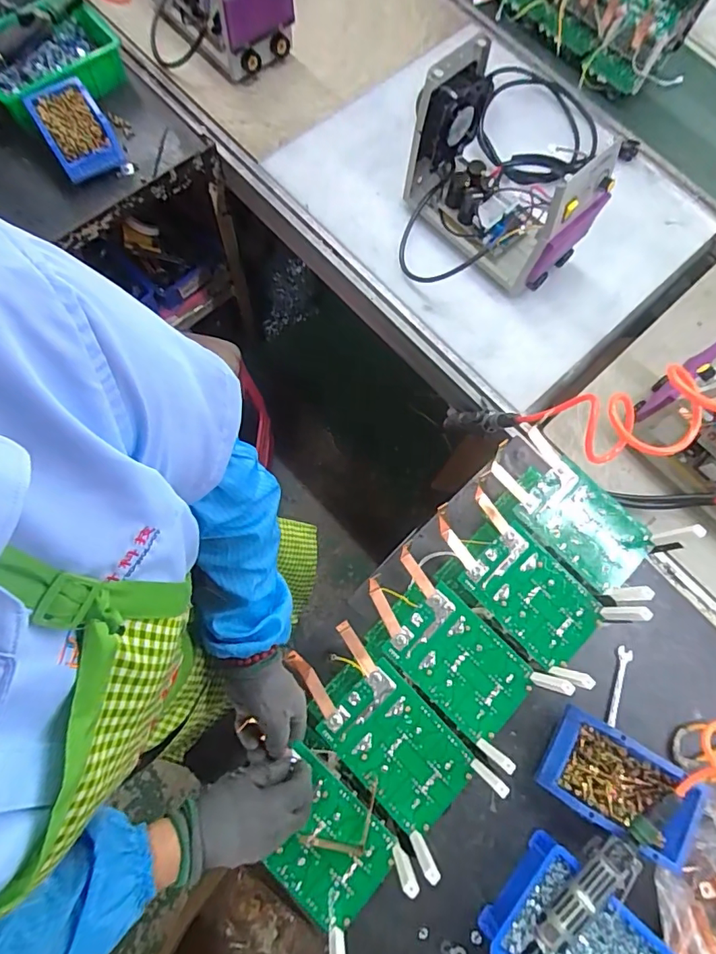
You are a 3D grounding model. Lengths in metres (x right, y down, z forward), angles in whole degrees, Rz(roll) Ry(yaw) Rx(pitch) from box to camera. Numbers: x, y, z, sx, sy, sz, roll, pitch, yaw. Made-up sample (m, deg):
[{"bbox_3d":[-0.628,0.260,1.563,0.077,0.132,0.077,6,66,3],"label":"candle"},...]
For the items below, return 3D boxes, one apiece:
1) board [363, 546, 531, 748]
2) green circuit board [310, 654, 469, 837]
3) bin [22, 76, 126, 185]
[{"bbox_3d":[0.102,0.209,0.611,0.217,0.017,0.116,43,76,8],"label":"board"},{"bbox_3d":[0.045,0.311,0.573,0.108,0.014,0.160,-43,81,-13],"label":"green circuit board"},{"bbox_3d":[-0.504,-0.621,0.886,0.110,0.061,0.171,-31,79,-11],"label":"bin"}]

